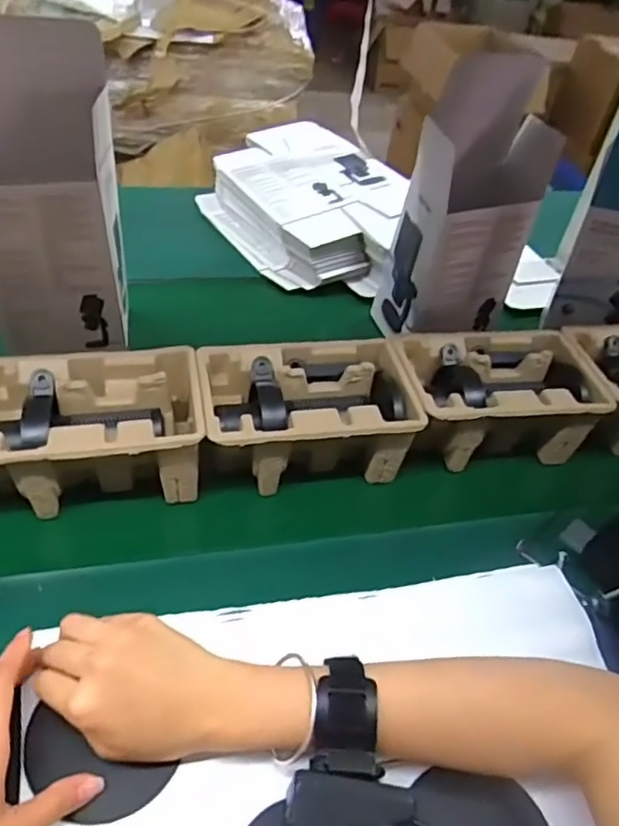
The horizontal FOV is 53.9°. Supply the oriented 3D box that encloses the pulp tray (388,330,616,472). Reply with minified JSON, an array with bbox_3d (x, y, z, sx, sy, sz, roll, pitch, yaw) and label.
[{"bbox_3d":[0.217,-0.012,0.730,0.224,0.113,0.153,-2,41,-4],"label":"pulp tray"}]

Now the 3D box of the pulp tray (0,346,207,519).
[{"bbox_3d":[-0.224,0.020,0.628,0.225,0.108,0.145,-7,42,-11],"label":"pulp tray"}]

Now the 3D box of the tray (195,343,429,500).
[{"bbox_3d":[-0.003,0.005,0.681,0.222,0.114,0.143,-8,42,-11],"label":"tray"}]

